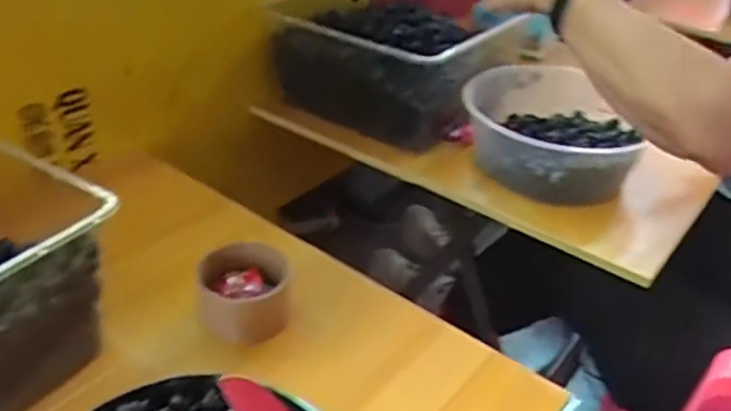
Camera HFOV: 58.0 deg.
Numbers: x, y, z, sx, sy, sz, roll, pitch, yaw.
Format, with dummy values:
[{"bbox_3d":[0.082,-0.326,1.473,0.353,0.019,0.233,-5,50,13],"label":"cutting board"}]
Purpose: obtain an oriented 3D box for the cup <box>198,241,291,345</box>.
[{"bbox_3d":[-0.108,0.084,0.588,0.075,0.062,0.086,0,34,-8],"label":"cup"}]

